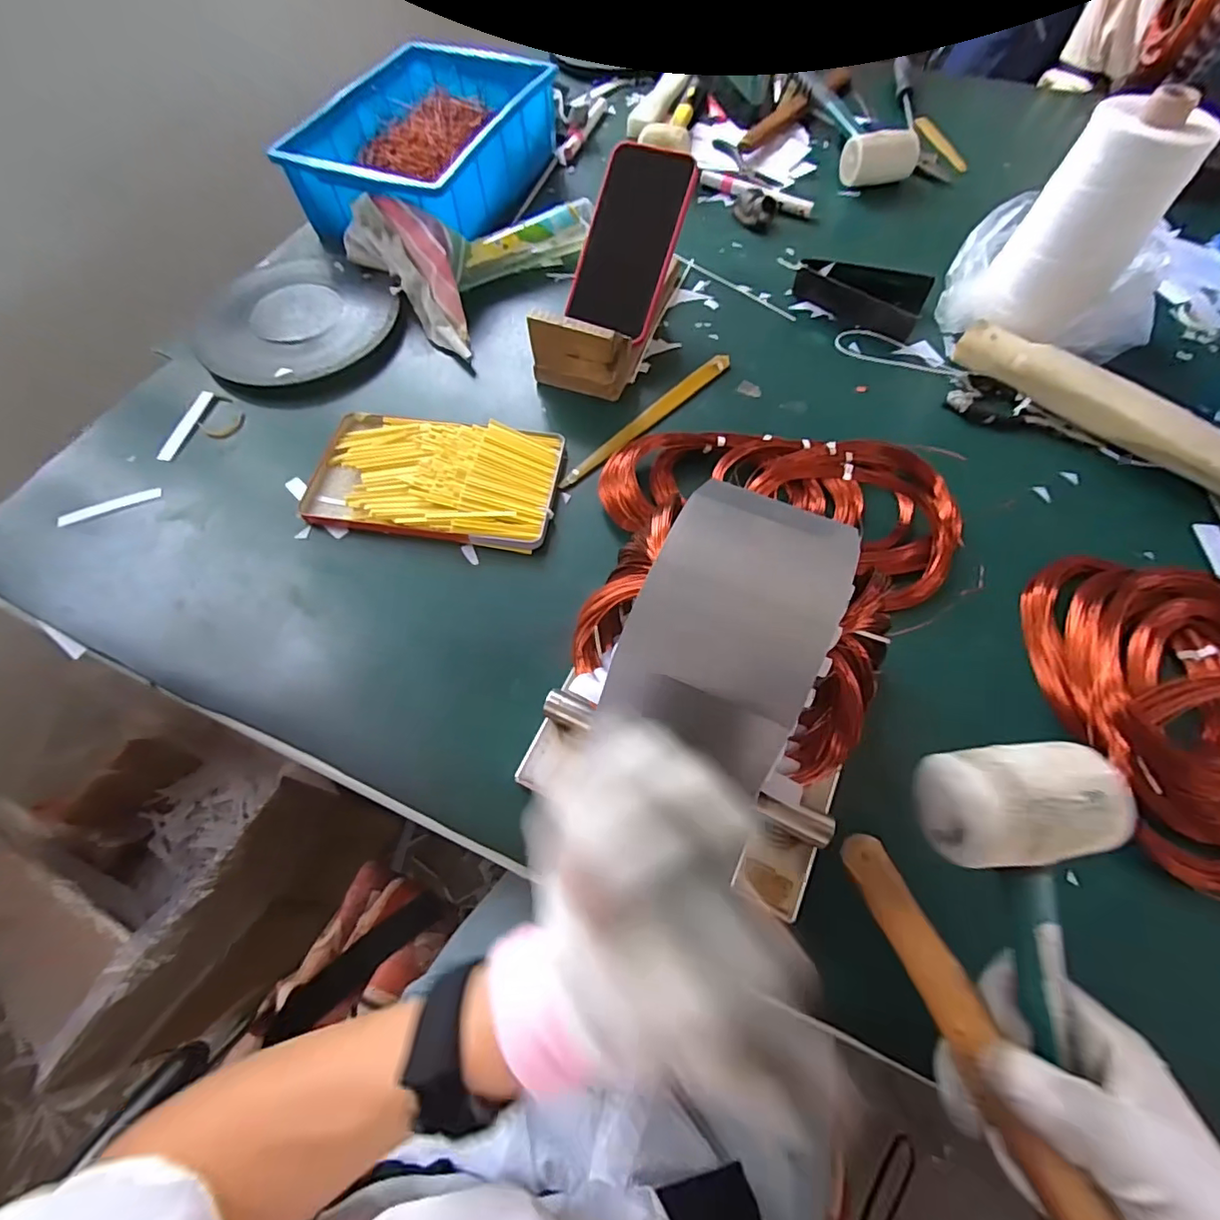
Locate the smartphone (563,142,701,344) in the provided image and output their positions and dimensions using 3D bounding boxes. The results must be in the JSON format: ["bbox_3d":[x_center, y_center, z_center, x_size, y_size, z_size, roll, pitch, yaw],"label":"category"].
[{"bbox_3d":[0.016,-0.335,0.508,0.083,0.013,0.158,21,97,9],"label":"smartphone"}]

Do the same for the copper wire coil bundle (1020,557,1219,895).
[{"bbox_3d":[0.379,0.056,0.363,0.149,0.033,0.210,-6,62,-3],"label":"copper wire coil bundle"}]

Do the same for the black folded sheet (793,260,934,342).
[{"bbox_3d":[0.248,-0.316,0.561,0.126,0.033,0.068,27,65,14],"label":"black folded sheet"}]

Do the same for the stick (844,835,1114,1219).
[{"bbox_3d":[0.165,0.206,0.206,0.020,0.016,0.249,-16,49,-8],"label":"stick"}]

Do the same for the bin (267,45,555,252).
[{"bbox_3d":[-0.205,-0.526,0.644,0.209,0.091,0.296,18,63,10],"label":"bin"}]

